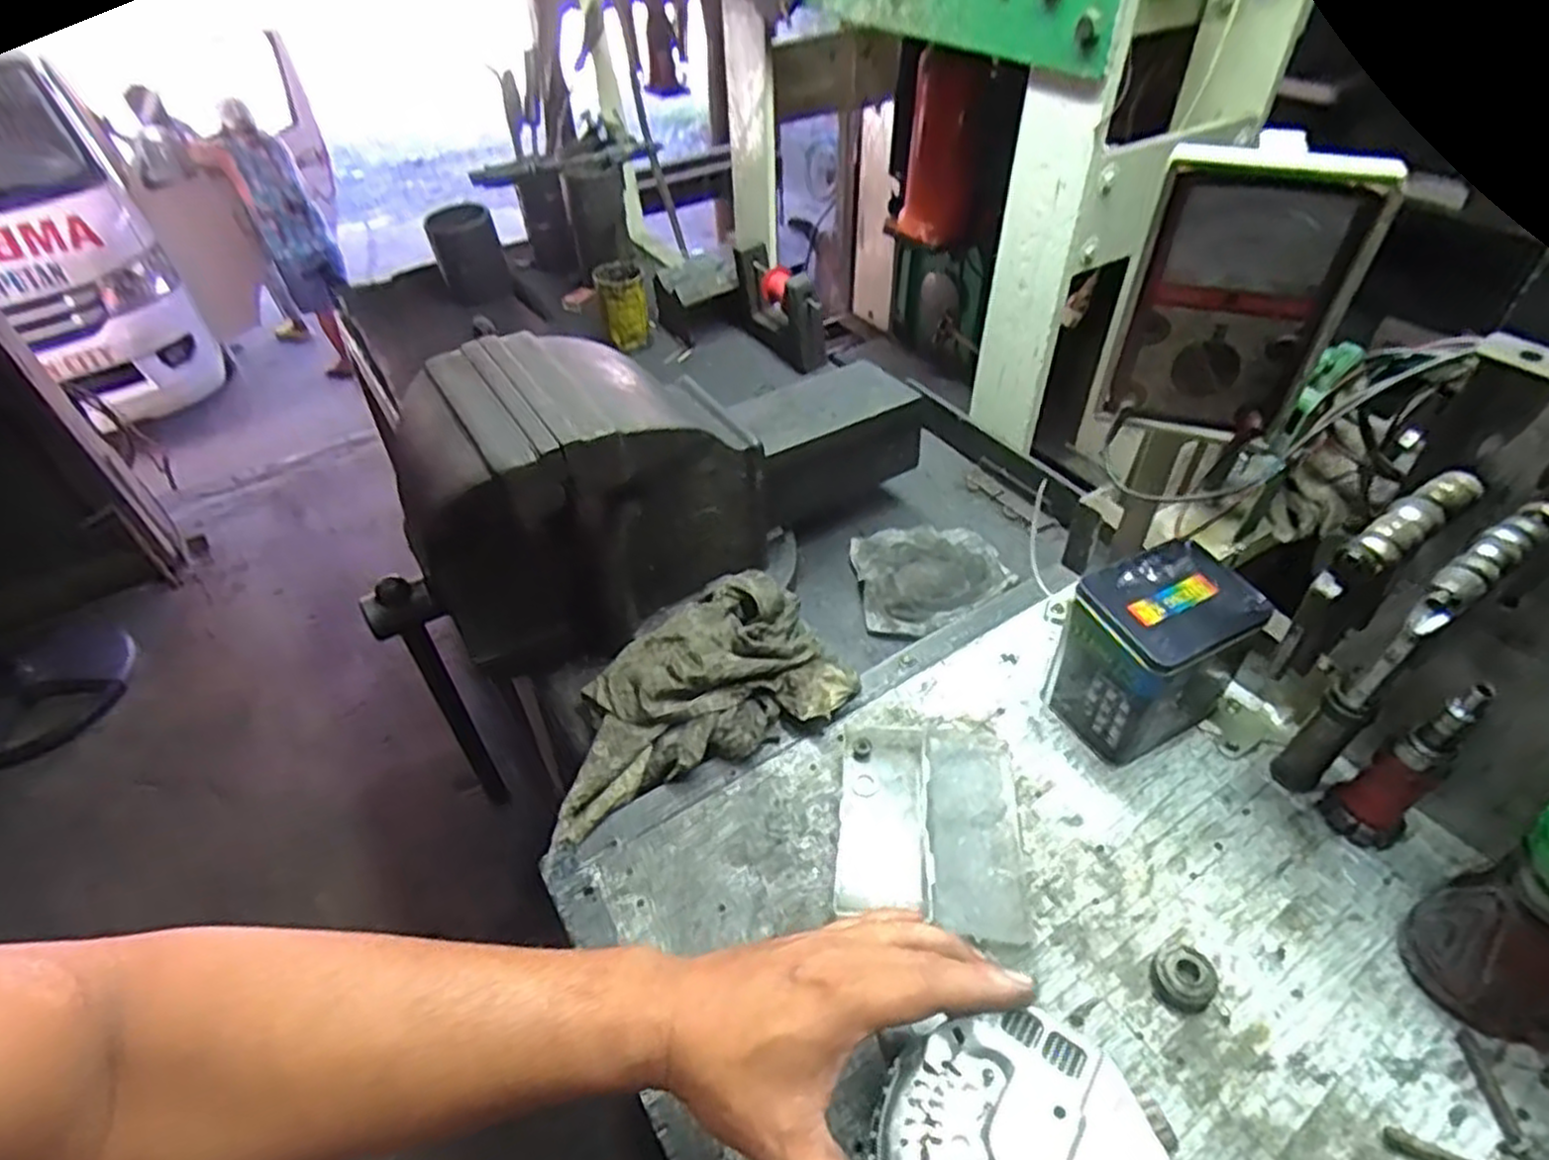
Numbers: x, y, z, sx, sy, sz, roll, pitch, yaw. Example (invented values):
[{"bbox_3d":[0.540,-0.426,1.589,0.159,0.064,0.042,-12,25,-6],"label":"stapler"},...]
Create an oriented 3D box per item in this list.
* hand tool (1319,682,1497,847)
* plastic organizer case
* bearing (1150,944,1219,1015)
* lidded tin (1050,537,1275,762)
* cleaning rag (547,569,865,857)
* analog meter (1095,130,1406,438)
[{"bbox_3d":[0.442,0.131,0.537,0.041,0.153,0.052,-28,50,-24],"label":"hand tool"},{"bbox_3d":[0.121,0.183,0.600,0.137,0.015,0.181,4,45,6],"label":"plastic organizer case"},{"bbox_3d":[0.268,0.261,0.505,0.035,0.020,0.037,-1,45,1],"label":"bearing"},{"bbox_3d":[0.306,0.060,0.632,0.137,0.140,0.094,-24,49,-21],"label":"lidded tin"},{"bbox_3d":[-0.076,0.092,0.665,0.279,0.065,0.155,-24,49,-21],"label":"cleaning rag"},{"bbox_3d":[0.291,-0.183,0.501,0.126,0.173,0.052,12,46,13],"label":"analog meter"}]

